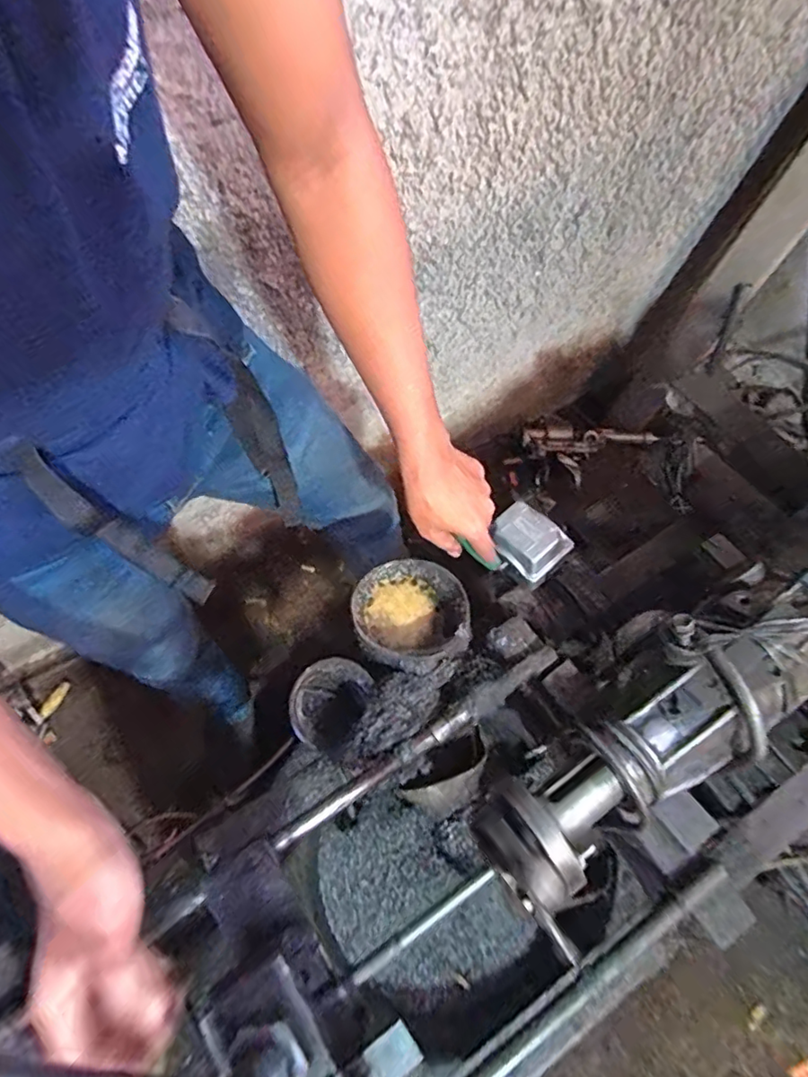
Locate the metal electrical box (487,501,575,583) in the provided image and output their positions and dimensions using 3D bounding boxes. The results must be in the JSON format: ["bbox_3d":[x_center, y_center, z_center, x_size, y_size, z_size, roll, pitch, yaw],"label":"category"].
[{"bbox_3d":[0.141,0.002,0.648,0.081,0.025,0.066,41,71,19],"label":"metal electrical box"}]

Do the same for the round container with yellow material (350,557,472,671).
[{"bbox_3d":[0.006,0.074,0.587,0.113,0.048,0.125,-15,62,-9],"label":"round container with yellow material"}]

